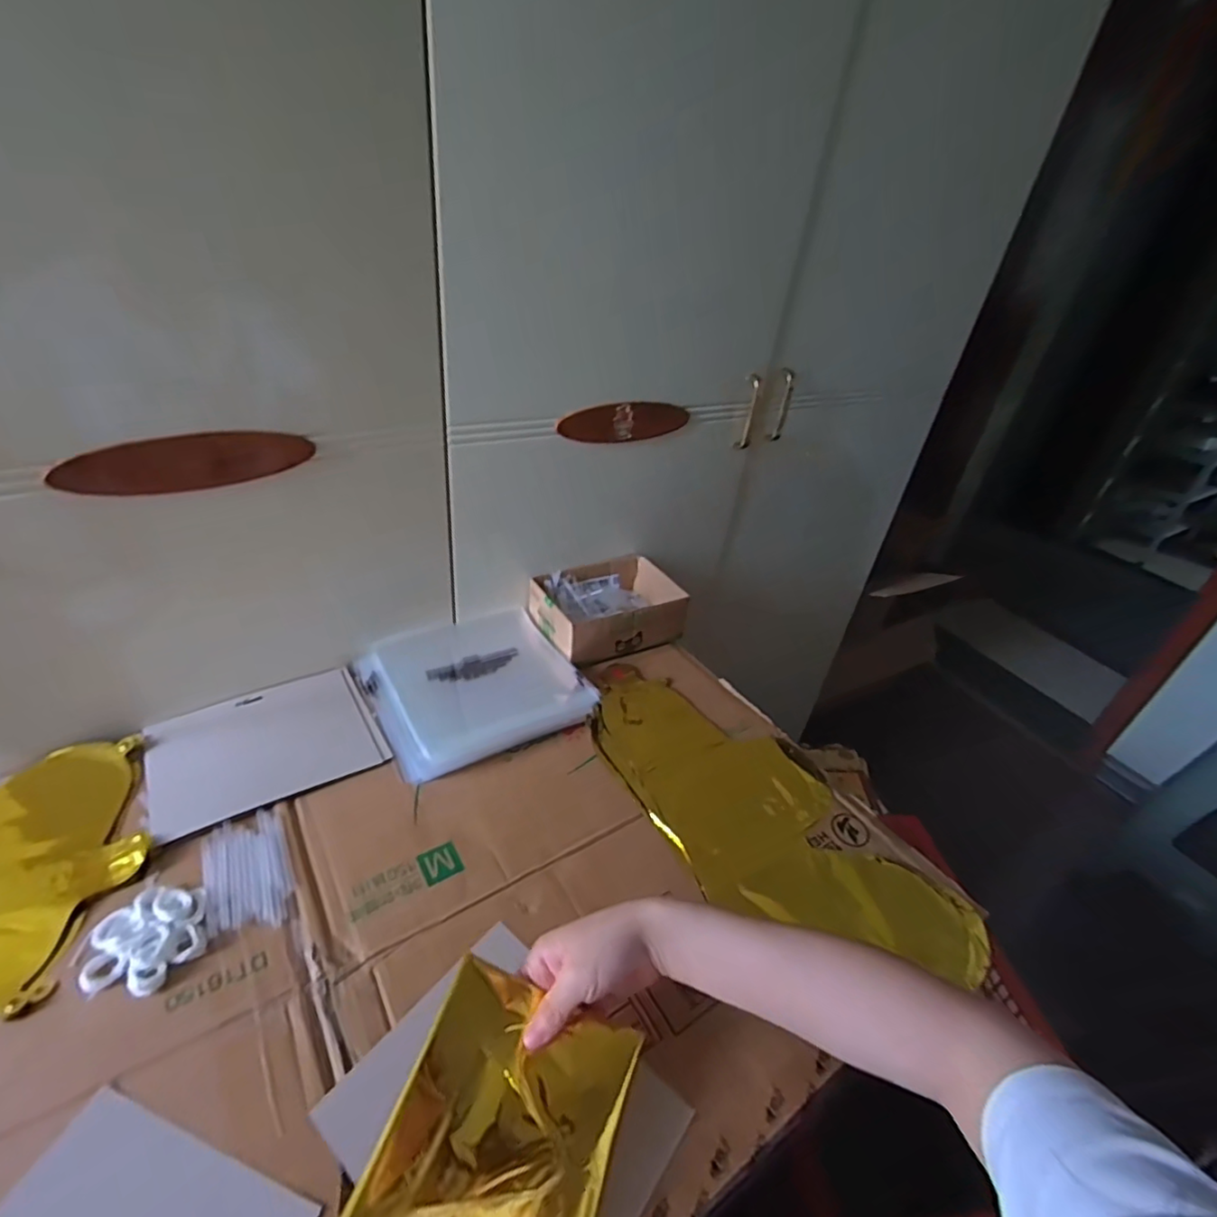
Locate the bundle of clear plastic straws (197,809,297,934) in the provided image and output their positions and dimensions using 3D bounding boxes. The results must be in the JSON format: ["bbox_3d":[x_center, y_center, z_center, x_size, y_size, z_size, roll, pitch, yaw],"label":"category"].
[{"bbox_3d":[-0.304,0.220,0.505,0.063,0.006,0.111,-15,41,-30],"label":"bundle of clear plastic straws"}]

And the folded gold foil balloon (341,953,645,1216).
[{"bbox_3d":[-0.060,0.314,0.359,0.132,0.010,0.143,26,49,-1],"label":"folded gold foil balloon"}]

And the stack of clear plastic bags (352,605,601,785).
[{"bbox_3d":[-0.158,0.085,0.704,0.225,0.024,0.207,-17,42,-31],"label":"stack of clear plastic bags"}]

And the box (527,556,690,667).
[{"bbox_3d":[0.000,0.002,0.813,0.186,0.067,0.138,-15,41,-29],"label":"box"}]

